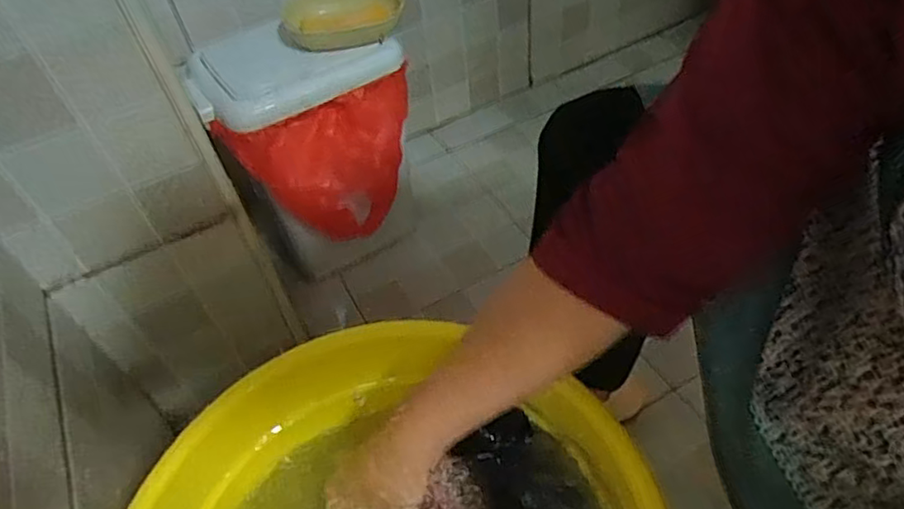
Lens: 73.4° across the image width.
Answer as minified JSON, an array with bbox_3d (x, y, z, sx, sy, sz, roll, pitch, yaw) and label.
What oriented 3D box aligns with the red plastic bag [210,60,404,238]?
[{"bbox_3d":[-0.161,-0.121,0.850,0.246,0.221,0.054,-30,51,-19],"label":"red plastic bag"}]

